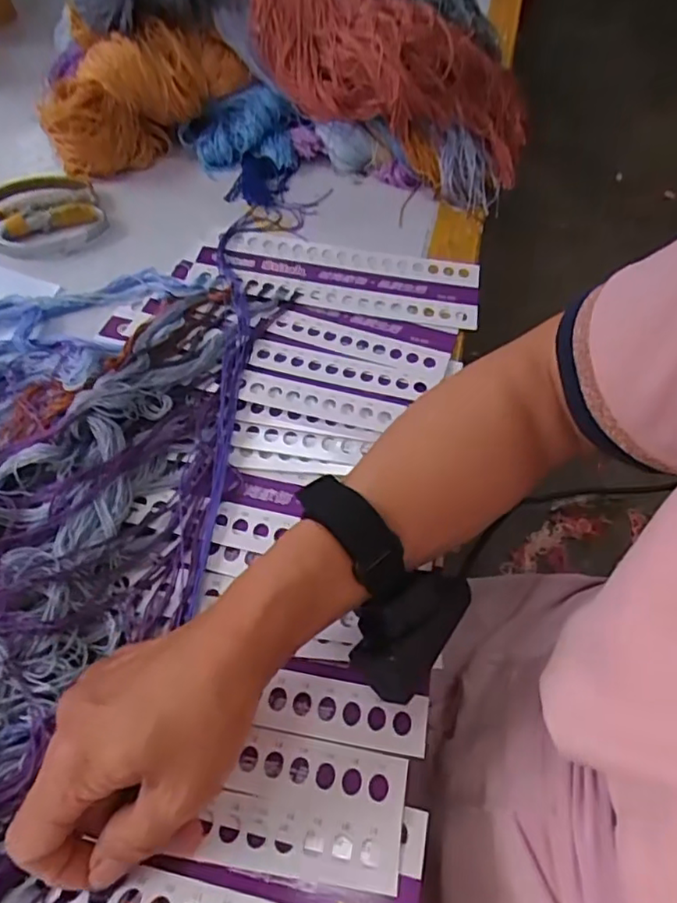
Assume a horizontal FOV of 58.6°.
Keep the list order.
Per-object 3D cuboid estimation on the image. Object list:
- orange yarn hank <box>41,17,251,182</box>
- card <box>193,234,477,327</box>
[{"bbox_3d":[-0.192,-0.345,0.585,0.198,0.092,0.073,-38,65,-8],"label":"orange yarn hank"},{"bbox_3d":[0.002,-0.154,0.523,0.237,0.006,0.088,10,52,3],"label":"card"}]

